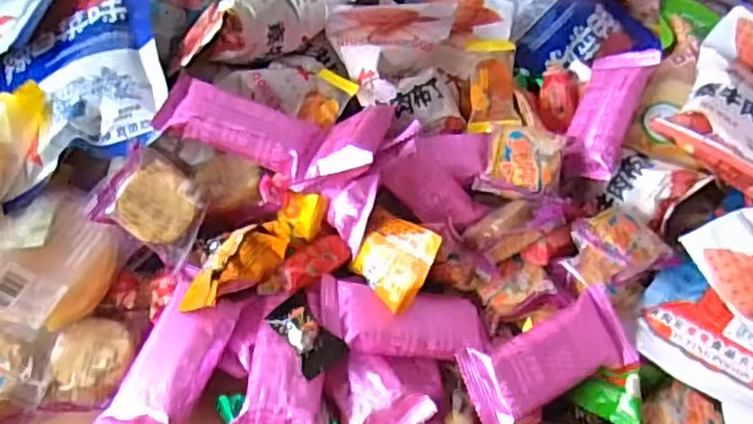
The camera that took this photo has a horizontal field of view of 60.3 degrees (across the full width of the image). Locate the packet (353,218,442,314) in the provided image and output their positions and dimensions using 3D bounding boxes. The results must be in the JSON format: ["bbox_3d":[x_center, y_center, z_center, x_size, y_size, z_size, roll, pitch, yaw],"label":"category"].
[{"bbox_3d":[0.010,0.024,0.341,0.040,0.007,0.046,38,102,31],"label":"packet"}]

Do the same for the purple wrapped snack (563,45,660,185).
[{"bbox_3d":[0.144,-0.065,0.410,0.038,0.015,0.096,7,62,42],"label":"purple wrapped snack"}]

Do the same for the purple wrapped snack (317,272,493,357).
[{"bbox_3d":[0.015,0.059,0.341,0.089,0.019,0.041,4,50,0],"label":"purple wrapped snack"}]

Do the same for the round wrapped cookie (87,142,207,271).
[{"bbox_3d":[-0.120,-0.004,0.353,0.055,0.016,0.048,31,90,-16],"label":"round wrapped cookie"}]

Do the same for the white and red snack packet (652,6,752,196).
[{"bbox_3d":[0.228,-0.071,0.393,0.074,0.031,0.129,30,55,20],"label":"white and red snack packet"}]

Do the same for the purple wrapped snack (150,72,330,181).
[{"bbox_3d":[-0.073,-0.050,0.361,0.086,0.016,0.043,20,50,-8],"label":"purple wrapped snack"}]

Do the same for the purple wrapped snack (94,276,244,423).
[{"bbox_3d":[-0.102,0.077,0.325,0.042,0.014,0.086,21,66,13],"label":"purple wrapped snack"}]

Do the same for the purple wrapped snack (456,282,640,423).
[{"bbox_3d":[0.091,0.075,0.339,0.097,0.018,0.042,-18,83,-25],"label":"purple wrapped snack"}]

